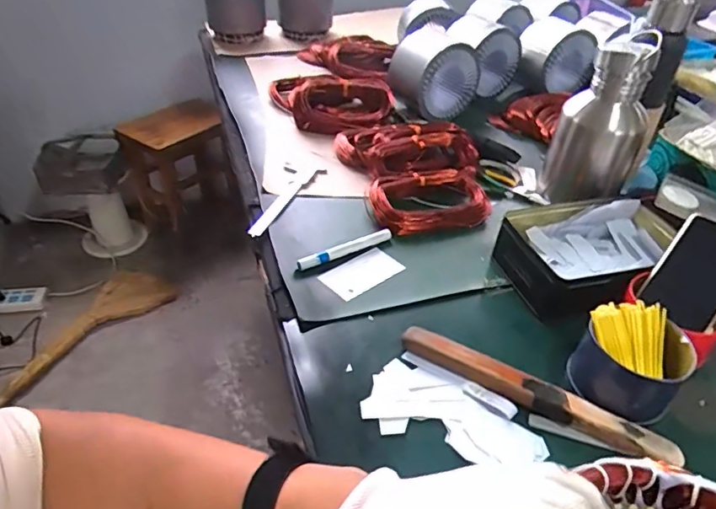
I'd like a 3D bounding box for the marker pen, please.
[{"bbox_3d":[-0.015,-0.007,0.690,0.146,0.015,0.019,-23,45,-28],"label":"marker pen"}]

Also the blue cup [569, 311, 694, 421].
[{"bbox_3d":[0.276,0.123,0.519,0.102,0.075,0.079,3,39,0],"label":"blue cup"}]

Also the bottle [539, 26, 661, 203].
[{"bbox_3d":[0.361,-0.193,0.755,0.108,0.211,0.098,-8,40,-13],"label":"bottle"}]

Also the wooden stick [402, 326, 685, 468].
[{"bbox_3d":[0.173,0.138,0.516,0.271,0.018,0.034,21,42,22],"label":"wooden stick"}]

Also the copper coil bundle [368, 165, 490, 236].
[{"bbox_3d":[0.112,-0.084,0.776,0.176,0.036,0.119,-8,40,-13],"label":"copper coil bundle"}]

